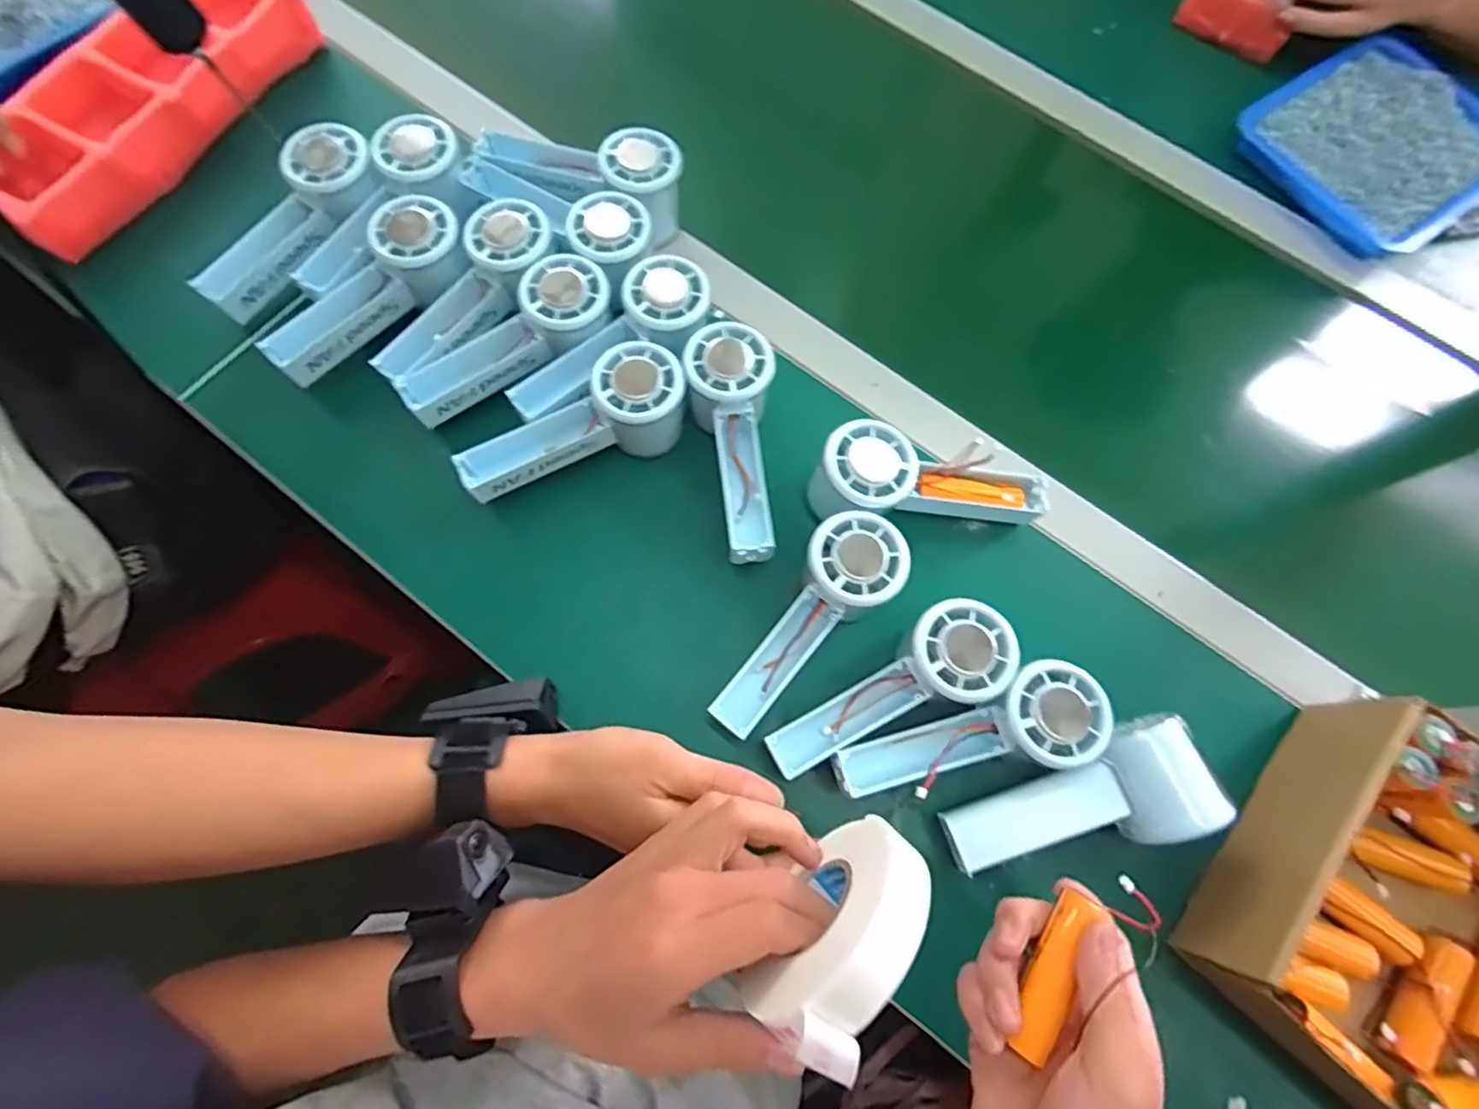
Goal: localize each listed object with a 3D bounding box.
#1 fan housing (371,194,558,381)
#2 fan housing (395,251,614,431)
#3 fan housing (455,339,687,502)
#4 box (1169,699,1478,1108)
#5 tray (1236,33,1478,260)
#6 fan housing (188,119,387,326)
[{"bbox_3d":[-0.184,-0.176,0.437,0.050,0.034,0.146,39,89,9],"label":"fan housing"},{"bbox_3d":[-0.152,-0.142,0.423,0.146,0.032,0.056,-35,77,2],"label":"fan housing"},{"bbox_3d":[-0.107,-0.081,0.418,0.153,0.061,0.056,-23,75,-9],"label":"fan housing"},{"bbox_3d":[0.375,0.210,0.339,0.200,0.084,0.184,40,75,10],"label":"box"},{"bbox_3d":[0.555,-0.355,0.555,0.208,0.030,0.174,-33,77,-12],"label":"tray"},{"bbox_3d":[-0.313,-0.232,0.445,0.056,0.031,0.150,36,88,9],"label":"fan housing"}]

